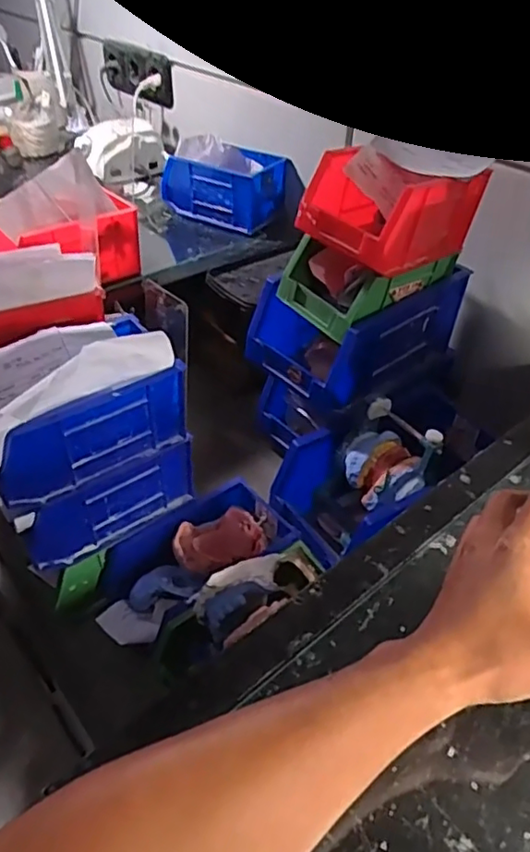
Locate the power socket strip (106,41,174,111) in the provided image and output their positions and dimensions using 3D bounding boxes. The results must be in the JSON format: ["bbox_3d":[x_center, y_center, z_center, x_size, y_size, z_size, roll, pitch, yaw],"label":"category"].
[{"bbox_3d":[-0.223,-0.608,1.049,0.034,0.075,0.182,-30,50,-30],"label":"power socket strip"}]

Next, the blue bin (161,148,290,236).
[{"bbox_3d":[-0.061,-0.362,0.908,0.175,0.083,0.103,22,46,22],"label":"blue bin"}]

